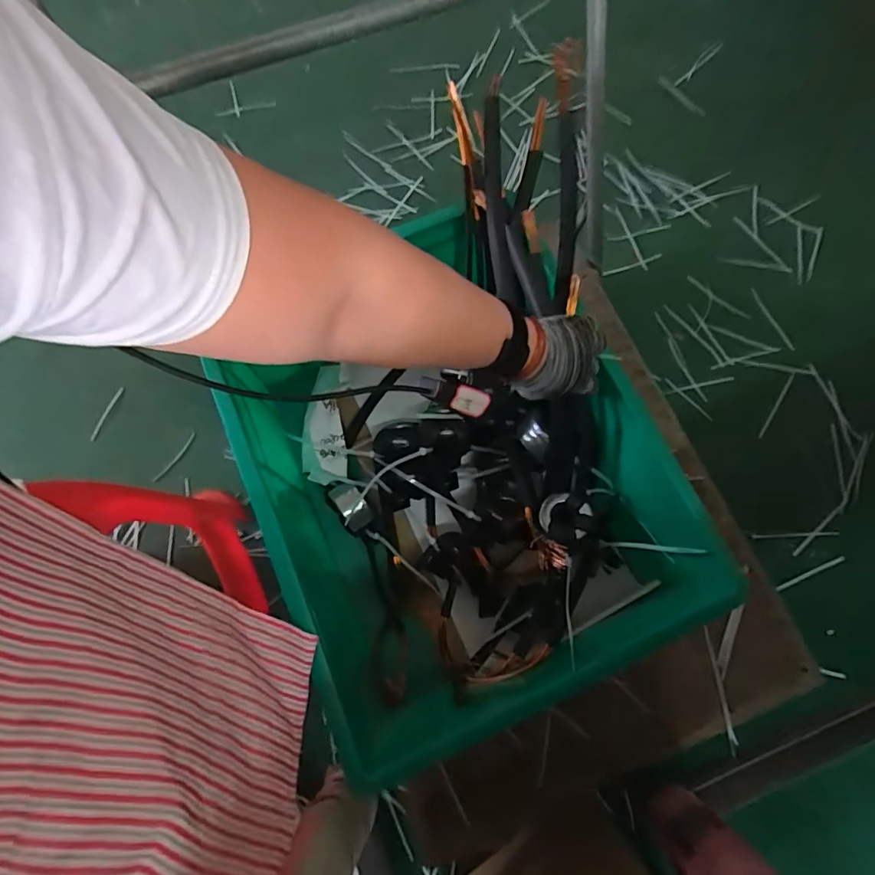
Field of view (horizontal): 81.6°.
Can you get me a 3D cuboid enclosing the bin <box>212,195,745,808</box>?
[{"bbox_3d":[0.014,0.043,0.633,0.411,0.228,0.503,-24,75,-7],"label":"bin"}]

